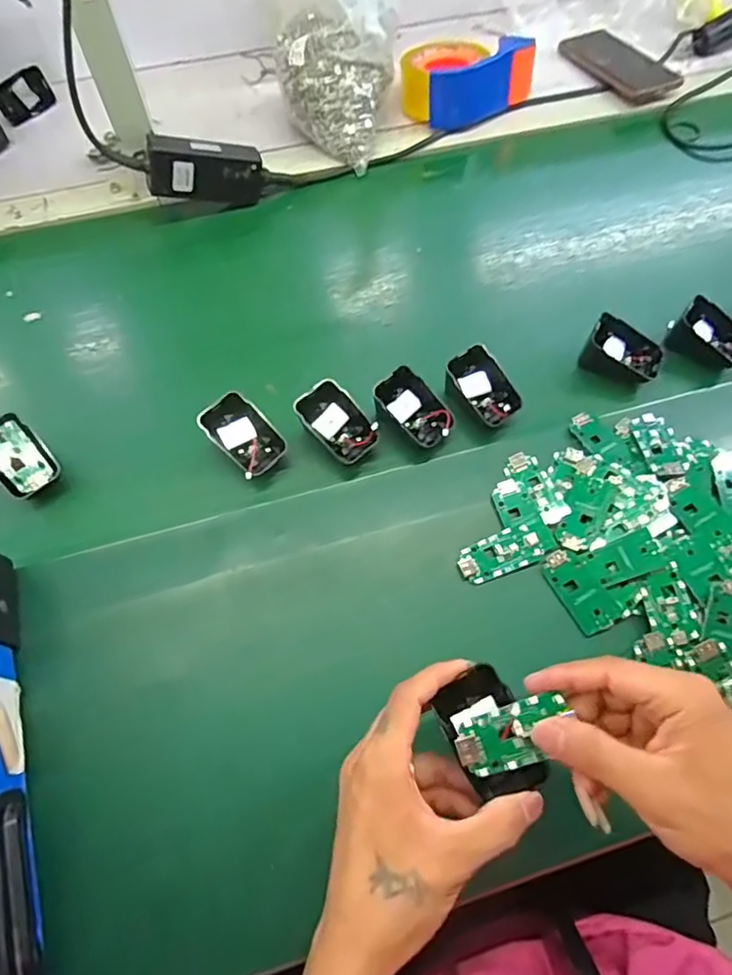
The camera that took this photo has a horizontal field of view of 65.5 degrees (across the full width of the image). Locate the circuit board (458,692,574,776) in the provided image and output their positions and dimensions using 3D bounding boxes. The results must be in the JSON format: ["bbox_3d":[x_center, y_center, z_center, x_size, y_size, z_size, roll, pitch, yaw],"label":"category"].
[{"bbox_3d":[0.079,0.132,0.303,0.060,0.012,0.029,-15,62,-7],"label":"circuit board"}]

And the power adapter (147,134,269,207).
[{"bbox_3d":[-0.164,-0.331,0.596,0.119,0.051,0.035,-7,59,-23],"label":"power adapter"}]

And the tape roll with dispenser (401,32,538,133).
[{"bbox_3d":[0.113,-0.498,0.685,0.130,0.060,0.130,0,63,0],"label":"tape roll with dispenser"}]

